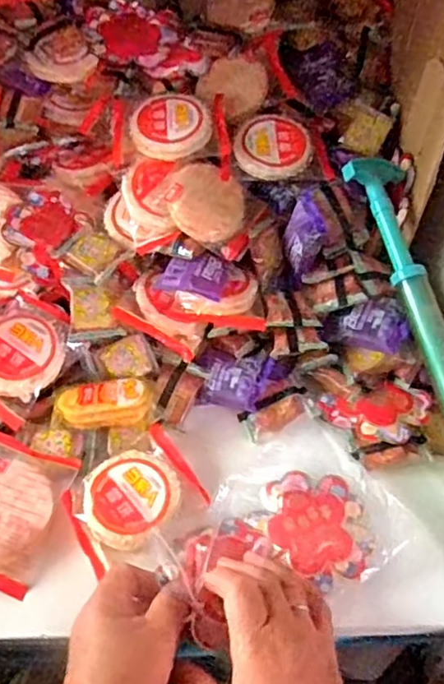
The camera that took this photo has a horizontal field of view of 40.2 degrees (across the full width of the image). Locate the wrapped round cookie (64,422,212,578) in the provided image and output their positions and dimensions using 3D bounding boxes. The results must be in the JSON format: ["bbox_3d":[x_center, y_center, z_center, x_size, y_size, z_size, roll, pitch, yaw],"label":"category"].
[{"bbox_3d":[-0.064,0.128,0.488,0.112,0.011,0.096,-35,60,-29],"label":"wrapped round cookie"}]

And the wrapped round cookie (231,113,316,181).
[{"bbox_3d":[0.054,-0.197,0.603,0.074,0.011,0.077,1,71,-4],"label":"wrapped round cookie"}]

